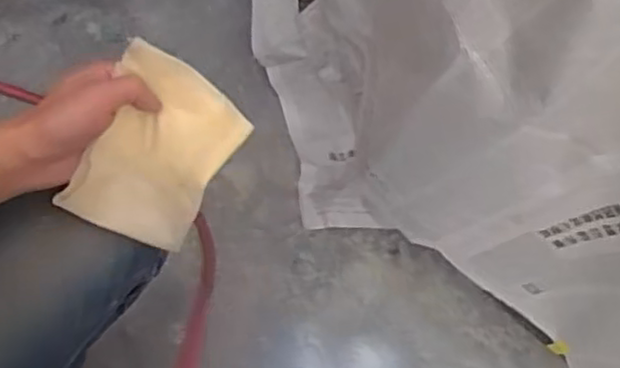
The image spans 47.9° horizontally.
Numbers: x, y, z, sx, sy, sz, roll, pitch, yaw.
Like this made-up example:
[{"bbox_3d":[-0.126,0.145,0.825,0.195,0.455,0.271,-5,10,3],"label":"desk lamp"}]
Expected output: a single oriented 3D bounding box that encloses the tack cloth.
[{"bbox_3d":[-0.117,-0.021,0.528,0.100,0.028,0.138,31,98,-7],"label":"tack cloth"}]

